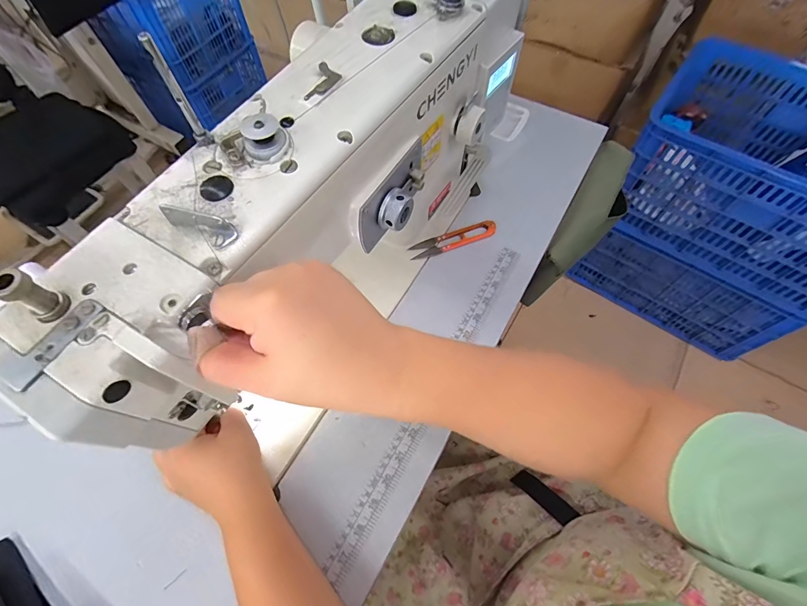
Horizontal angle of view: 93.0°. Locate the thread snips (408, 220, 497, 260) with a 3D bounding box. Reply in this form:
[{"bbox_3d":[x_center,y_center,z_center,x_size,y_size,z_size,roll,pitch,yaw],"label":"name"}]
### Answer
[{"bbox_3d":[0.065,-0.082,0.495,0.113,0.009,0.030,-20,64,-8],"label":"thread snips"}]

